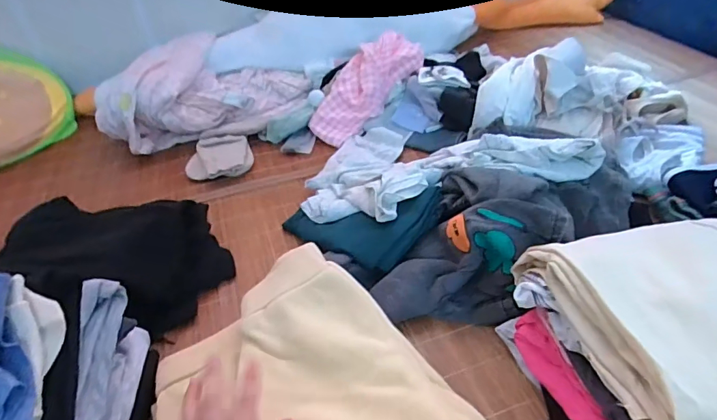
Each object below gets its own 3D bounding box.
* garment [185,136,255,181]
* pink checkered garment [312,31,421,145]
[{"bbox_3d":[-0.264,-0.102,0.877,0.120,0.031,0.117,-12,39,-7],"label":"garment"},{"bbox_3d":[0.010,-0.242,0.926,0.257,0.064,0.110,-48,48,-2],"label":"pink checkered garment"}]

